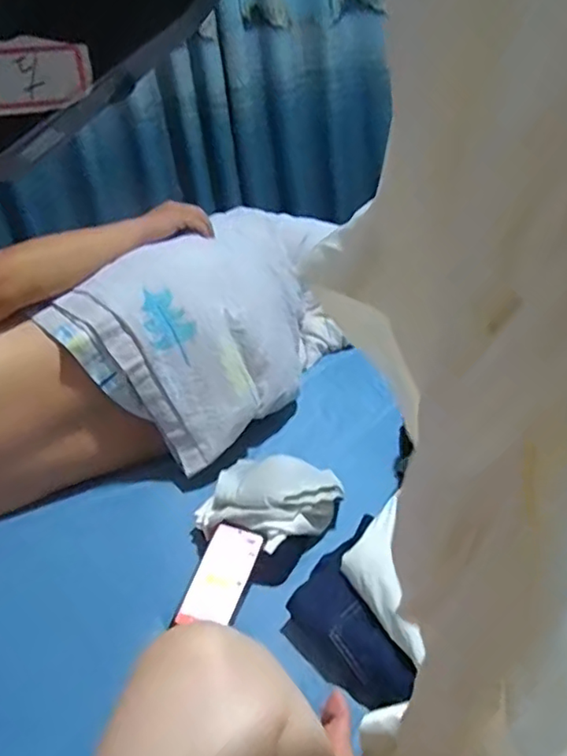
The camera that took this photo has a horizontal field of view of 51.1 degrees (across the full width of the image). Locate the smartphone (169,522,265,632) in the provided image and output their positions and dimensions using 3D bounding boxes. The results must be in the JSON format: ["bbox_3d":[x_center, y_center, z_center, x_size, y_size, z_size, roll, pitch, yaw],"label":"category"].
[{"bbox_3d":[-0.083,0.268,0.794,0.077,0.006,0.140,15,66,25],"label":"smartphone"}]

